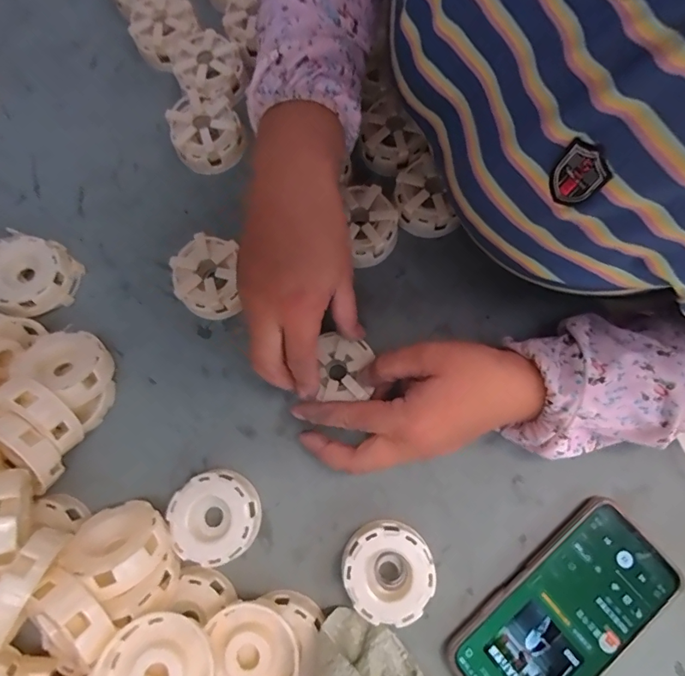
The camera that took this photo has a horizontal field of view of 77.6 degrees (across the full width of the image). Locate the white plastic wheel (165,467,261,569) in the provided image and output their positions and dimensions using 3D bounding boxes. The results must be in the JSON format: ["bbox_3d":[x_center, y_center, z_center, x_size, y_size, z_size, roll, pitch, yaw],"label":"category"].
[{"bbox_3d":[-0.096,0.135,0.322,0.063,0.018,0.066,0,77,2],"label":"white plastic wheel"}]

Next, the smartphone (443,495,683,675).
[{"bbox_3d":[0.159,0.197,0.302,0.166,0.011,0.079,-39,79,-7],"label":"smartphone"}]

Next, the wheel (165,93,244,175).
[{"bbox_3d":[-0.124,-0.186,0.395,0.061,0.035,0.058,0,77,2],"label":"wheel"}]

